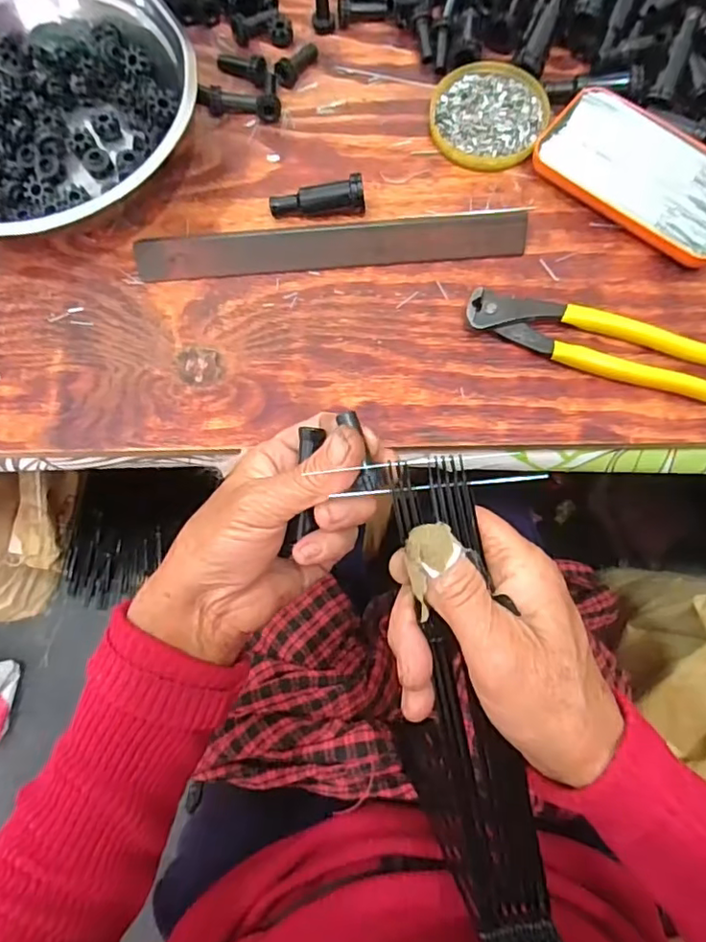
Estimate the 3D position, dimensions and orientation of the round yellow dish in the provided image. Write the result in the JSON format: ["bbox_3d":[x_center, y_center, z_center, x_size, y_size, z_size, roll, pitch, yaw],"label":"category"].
[{"bbox_3d":[0.099,-0.262,0.418,0.082,0.011,0.086,0,76,1],"label":"round yellow dish"}]

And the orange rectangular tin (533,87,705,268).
[{"bbox_3d":[0.200,-0.202,0.391,0.142,0.015,0.076,41,81,10],"label":"orange rectangular tin"}]

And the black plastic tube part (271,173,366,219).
[{"bbox_3d":[-0.025,-0.192,0.399,0.066,0.023,0.022,-1,76,1],"label":"black plastic tube part"}]

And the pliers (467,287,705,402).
[{"bbox_3d":[0.155,-0.084,0.371,0.163,0.015,0.037,19,78,6],"label":"pliers"}]

